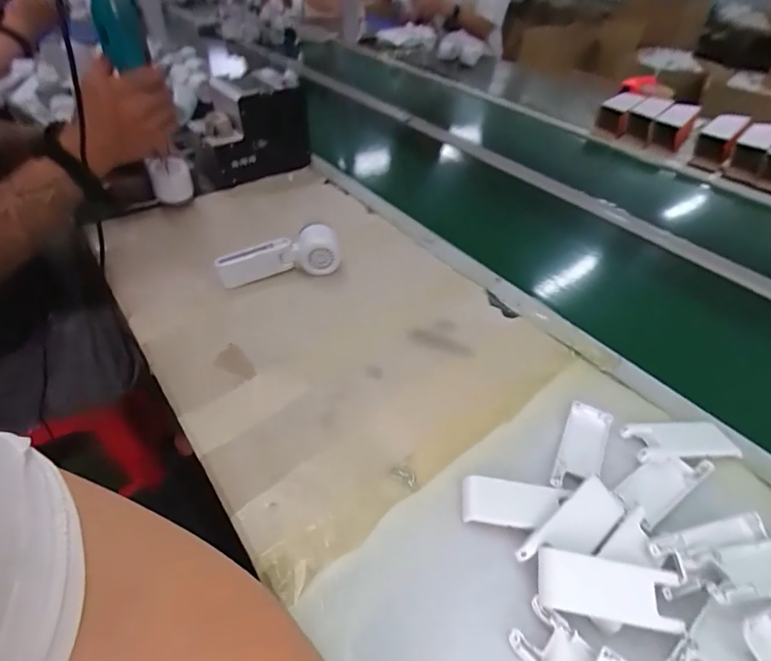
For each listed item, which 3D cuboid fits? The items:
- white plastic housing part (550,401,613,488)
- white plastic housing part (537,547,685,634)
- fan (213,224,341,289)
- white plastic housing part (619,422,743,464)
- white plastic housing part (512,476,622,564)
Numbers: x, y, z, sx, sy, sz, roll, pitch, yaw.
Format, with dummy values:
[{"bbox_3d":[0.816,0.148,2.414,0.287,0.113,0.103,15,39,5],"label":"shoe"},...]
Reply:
[{"bbox_3d":[0.192,0.112,0.406,0.039,0.006,0.105,24,48,19],"label":"white plastic housing part"},{"bbox_3d":[0.163,0.191,0.310,0.097,0.013,0.039,9,61,5],"label":"white plastic housing part"},{"bbox_3d":[-0.148,-0.105,0.585,0.166,0.058,0.053,-9,46,-13],"label":"fan"},{"bbox_3d":[0.288,0.109,0.412,0.101,0.014,0.038,-1,45,-5],"label":"white plastic housing part"},{"bbox_3d":[0.154,0.163,0.343,0.103,0.015,0.038,-25,52,-26],"label":"white plastic housing part"}]

